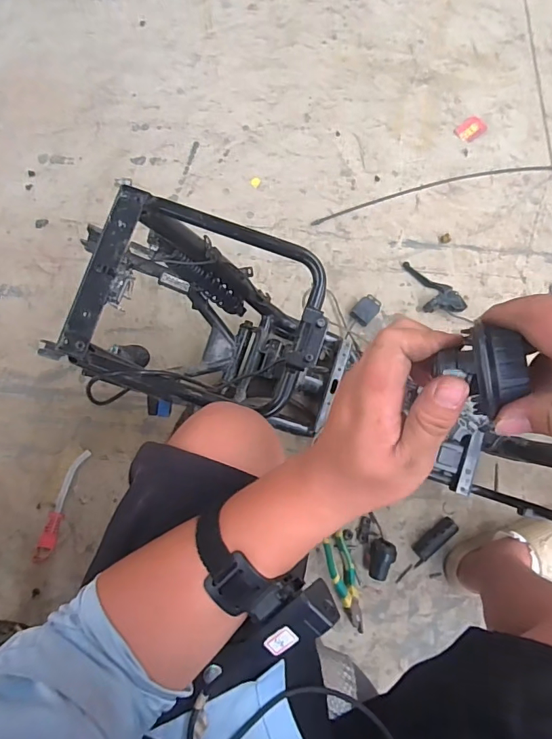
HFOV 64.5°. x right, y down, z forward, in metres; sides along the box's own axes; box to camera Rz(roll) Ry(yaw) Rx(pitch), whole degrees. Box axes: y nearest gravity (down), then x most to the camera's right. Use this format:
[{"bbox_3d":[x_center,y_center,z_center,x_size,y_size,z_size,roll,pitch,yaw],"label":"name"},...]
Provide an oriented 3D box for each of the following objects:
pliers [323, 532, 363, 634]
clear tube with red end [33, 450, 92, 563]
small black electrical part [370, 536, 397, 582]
[{"bbox_3d":[0.141,0.423,0.867,0.052,0.038,0.190,-20,79,-3],"label":"pliers"},{"bbox_3d":[-0.437,0.277,0.896,0.032,0.032,0.224,15,78,3],"label":"clear tube with red end"},{"bbox_3d":[0.213,0.381,0.879,0.049,0.046,0.076,9,78,2],"label":"small black electrical part"}]

